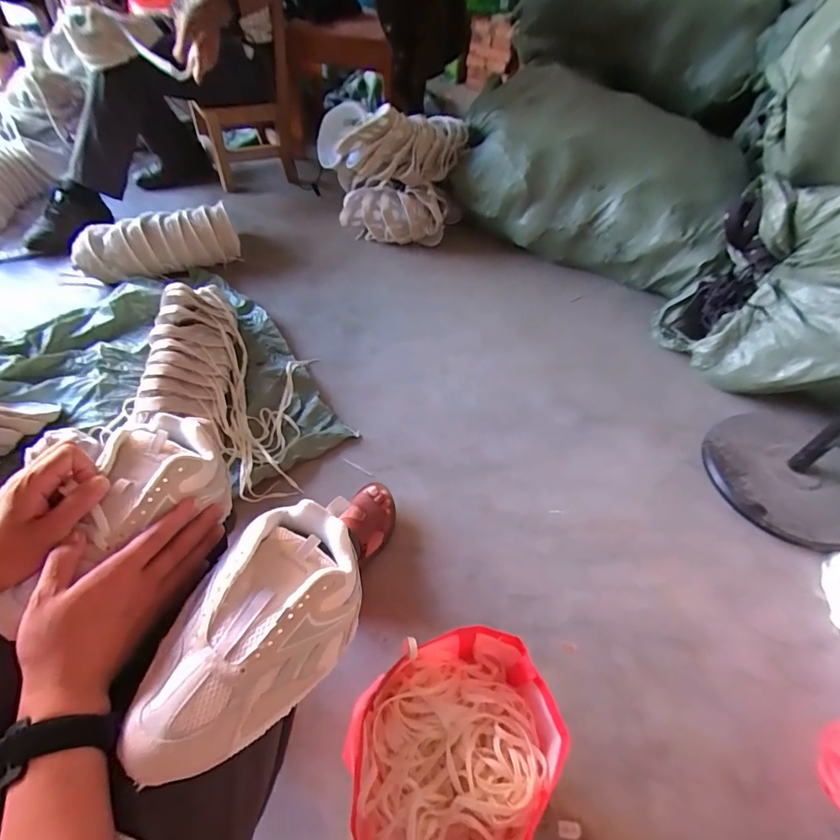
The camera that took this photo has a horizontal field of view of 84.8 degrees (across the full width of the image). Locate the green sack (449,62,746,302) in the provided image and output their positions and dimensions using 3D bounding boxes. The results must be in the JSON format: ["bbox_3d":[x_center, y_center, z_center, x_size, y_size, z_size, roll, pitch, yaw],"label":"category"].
[{"bbox_3d":[0.534,-0.747,1.485,0.869,0.433,0.405,24,54,12],"label":"green sack"}]

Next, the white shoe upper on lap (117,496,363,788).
[{"bbox_3d":[-0.138,0.169,0.401,0.136,0.060,0.251,26,55,14],"label":"white shoe upper on lap"}]

